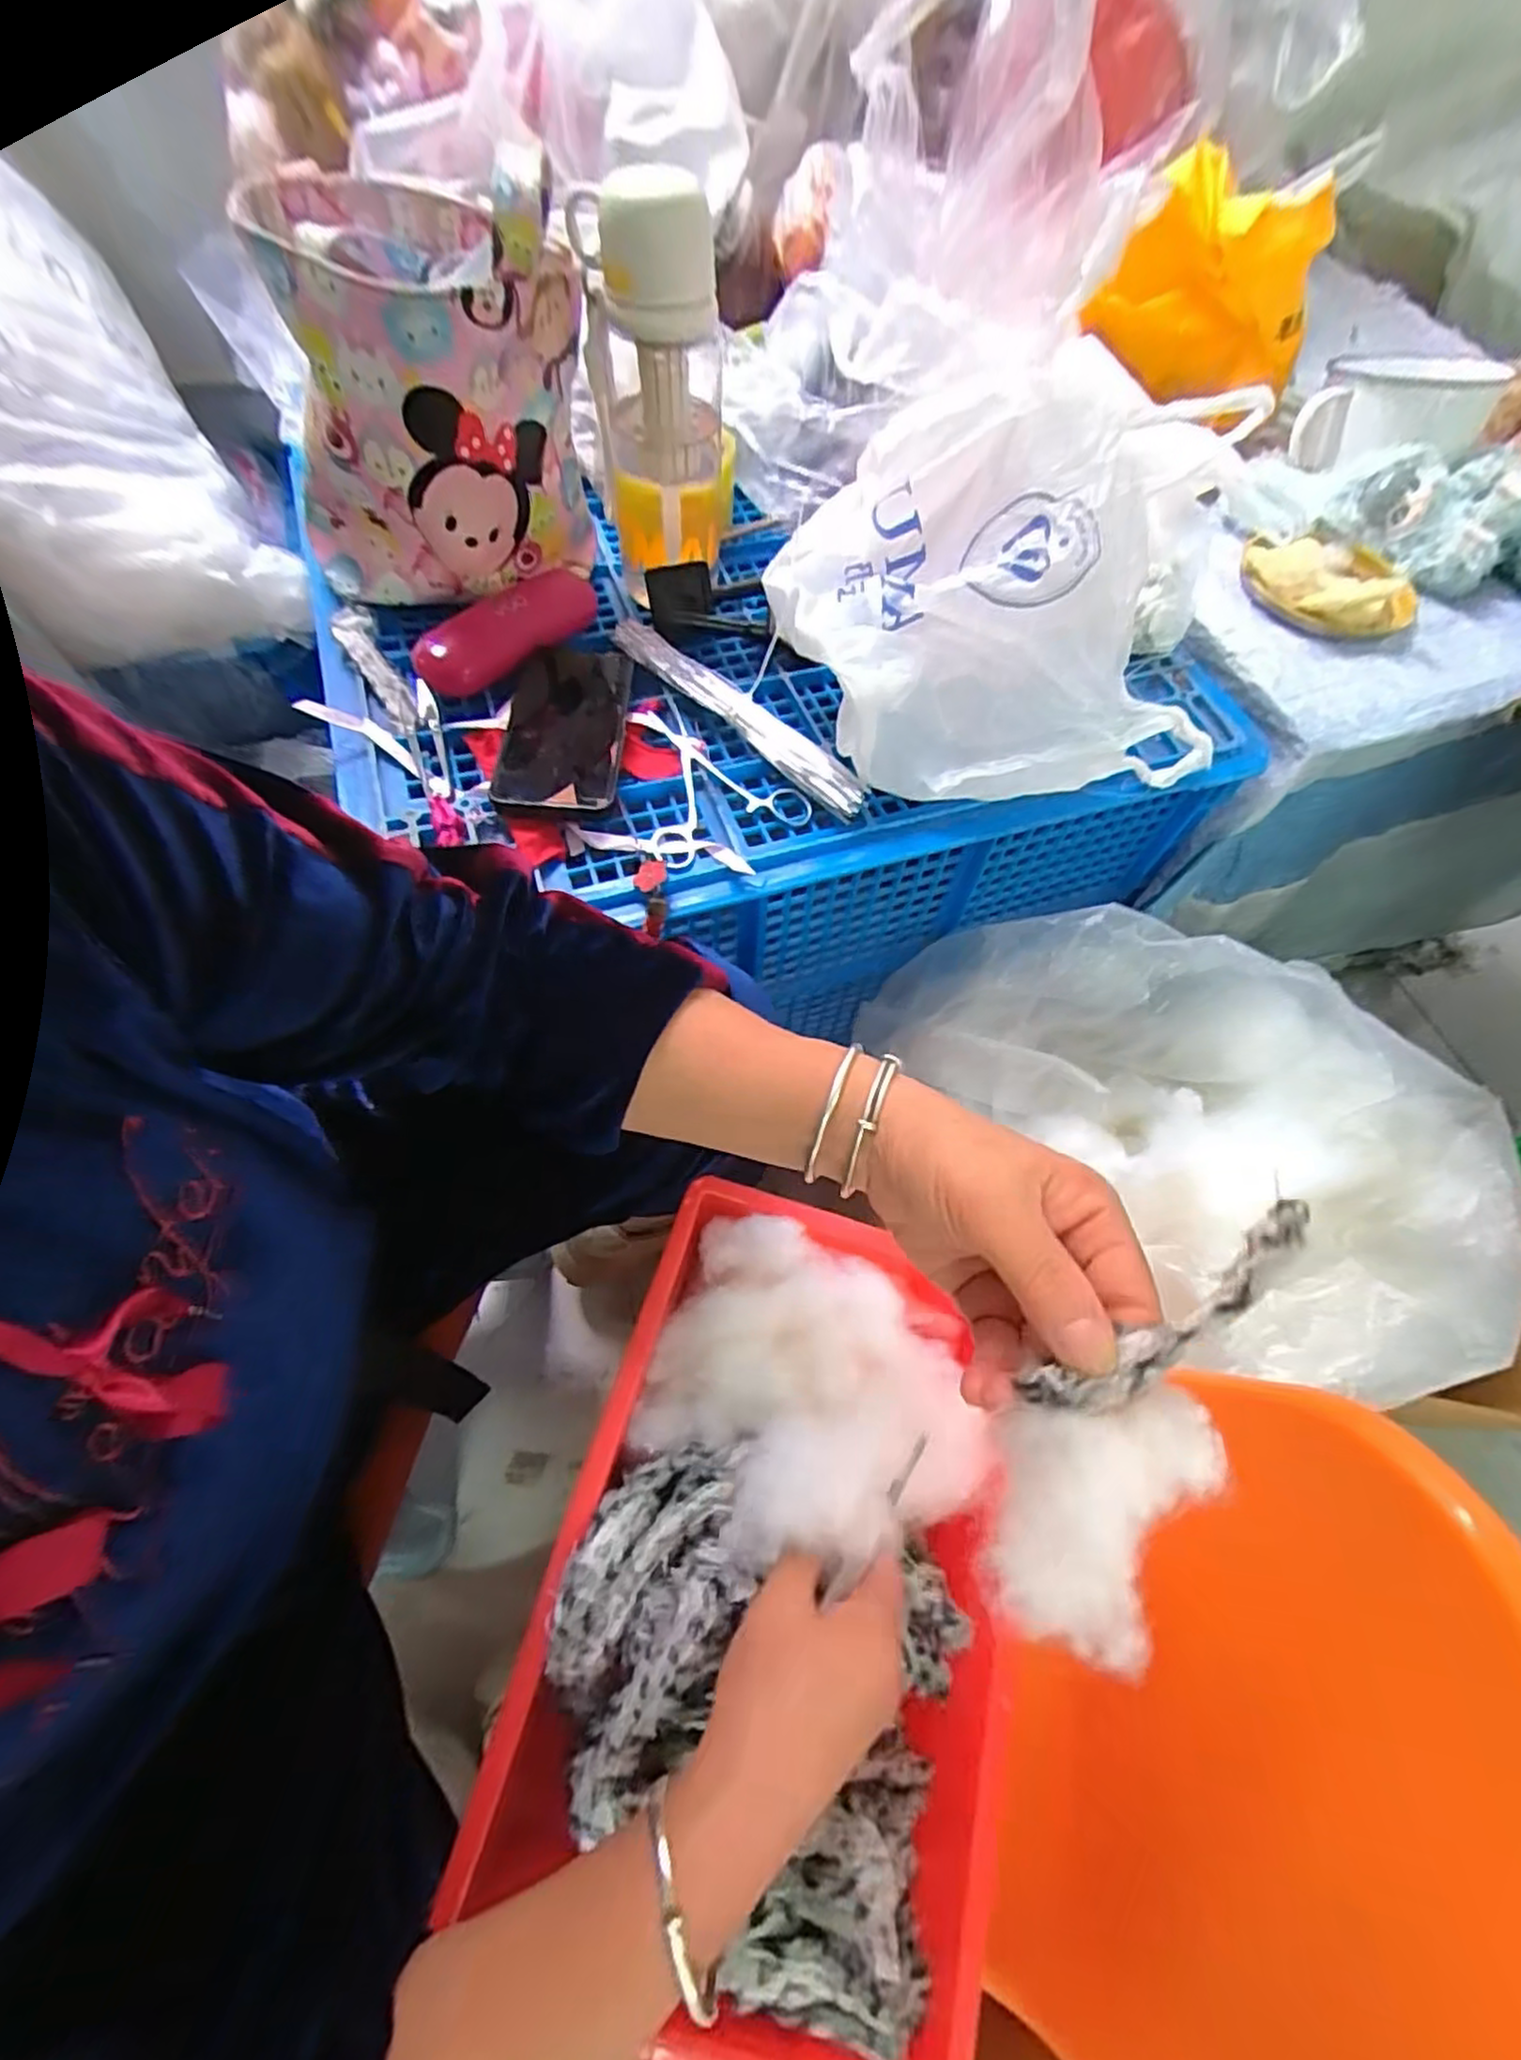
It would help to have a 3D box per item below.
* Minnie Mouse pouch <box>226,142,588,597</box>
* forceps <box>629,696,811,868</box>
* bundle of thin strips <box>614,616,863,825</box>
[{"bbox_3d":[-0.238,-0.446,0.511,0.211,0.201,0.188,-23,67,-14],"label":"Minnie Mouse pouch"},{"bbox_3d":[-0.043,-0.185,0.522,0.112,0.016,0.139,-23,67,-14],"label":"forceps"},{"bbox_3d":[-0.017,-0.236,0.526,0.029,0.024,0.252,-41,72,-20],"label":"bundle of thin strips"}]

